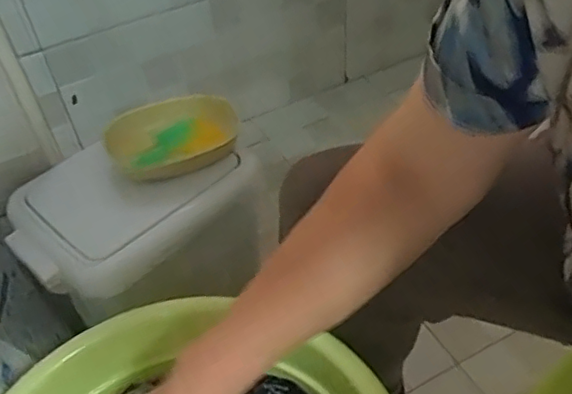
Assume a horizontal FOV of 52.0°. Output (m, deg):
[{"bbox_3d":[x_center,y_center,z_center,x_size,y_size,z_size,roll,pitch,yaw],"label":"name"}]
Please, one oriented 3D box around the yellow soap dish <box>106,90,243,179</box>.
[{"bbox_3d":[-0.126,-0.067,0.662,0.144,0.031,0.109,-18,46,-12],"label":"yellow soap dish"}]

